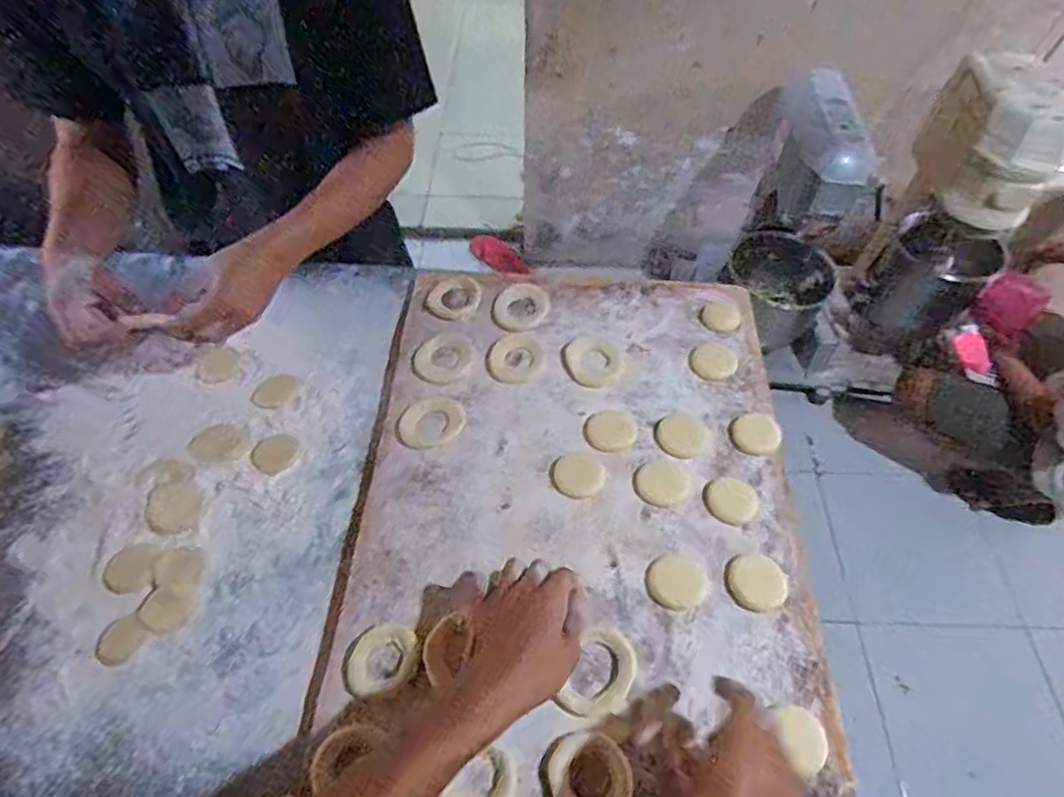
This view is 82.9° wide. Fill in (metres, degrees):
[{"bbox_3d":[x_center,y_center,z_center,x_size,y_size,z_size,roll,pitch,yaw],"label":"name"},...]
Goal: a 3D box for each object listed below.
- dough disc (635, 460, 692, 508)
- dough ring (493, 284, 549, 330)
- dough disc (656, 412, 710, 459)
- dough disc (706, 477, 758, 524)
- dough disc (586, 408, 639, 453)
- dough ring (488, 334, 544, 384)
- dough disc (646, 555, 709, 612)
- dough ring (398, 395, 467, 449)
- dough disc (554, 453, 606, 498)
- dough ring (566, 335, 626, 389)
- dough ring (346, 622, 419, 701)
[{"bbox_3d":[0.128,0.082,0.587,0.055,0.004,0.047,-9,56,-7],"label":"dough disc"},{"bbox_3d":[-0.013,-0.110,0.722,0.065,0.005,0.071,1,55,-1],"label":"dough ring"},{"bbox_3d":[0.156,0.038,0.622,0.051,0.004,0.052,1,56,-1],"label":"dough disc"},{"bbox_3d":[0.193,0.097,0.579,0.049,0.004,0.047,1,55,-1],"label":"dough disc"},{"bbox_3d":[0.082,0.033,0.626,0.053,0.004,0.050,1,55,-1],"label":"dough disc"},{"bbox_3d":[-0.018,-0.045,0.678,0.060,0.004,0.068,27,59,16],"label":"dough ring"},{"bbox_3d":[0.128,0.163,0.534,0.051,0.004,0.047,1,55,-1],"label":"dough disc"},{"bbox_3d":[-0.104,0.024,0.630,0.069,0.005,0.056,-17,58,-13],"label":"dough ring"},{"bbox_3d":[0.046,0.076,0.593,0.049,0.004,0.046,1,56,-1],"label":"dough disc"},{"bbox_3d":[0.070,-0.043,0.677,0.062,0.004,0.067,1,55,-1],"label":"dough ring"},{"bbox_3d":[-0.123,0.216,0.495,0.055,0.012,0.061,24,58,15],"label":"dough ring"}]

